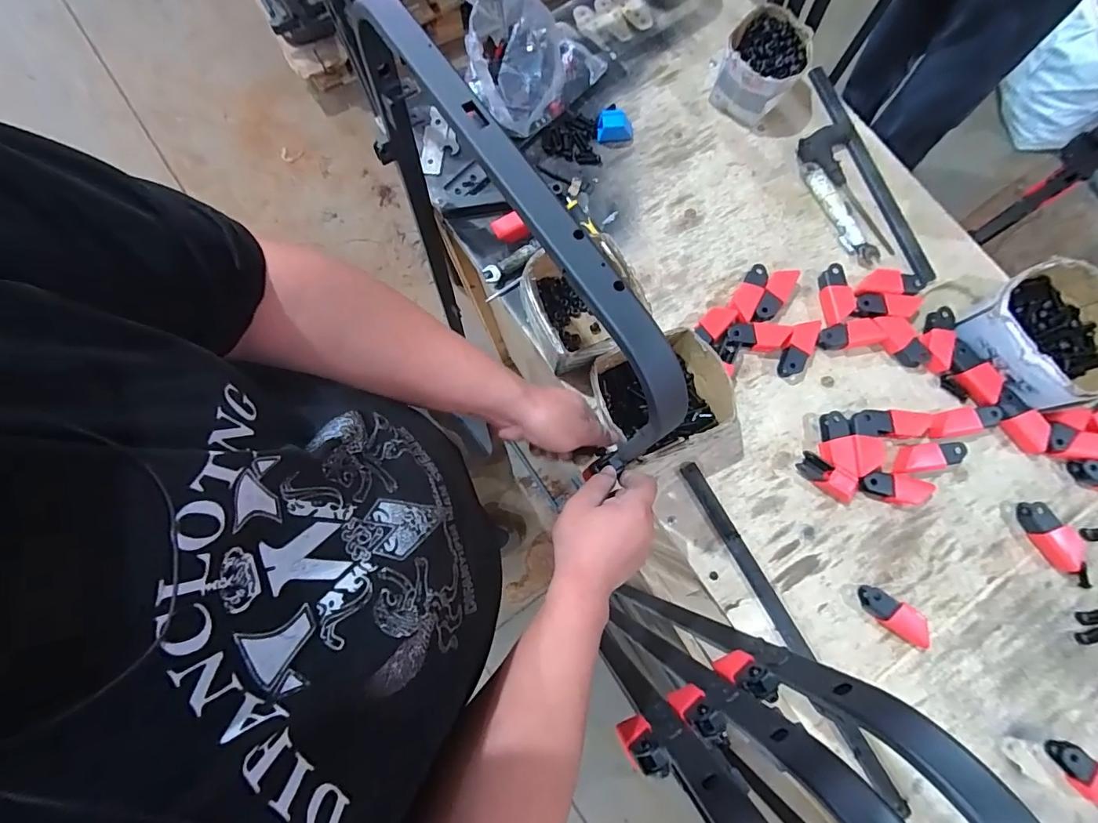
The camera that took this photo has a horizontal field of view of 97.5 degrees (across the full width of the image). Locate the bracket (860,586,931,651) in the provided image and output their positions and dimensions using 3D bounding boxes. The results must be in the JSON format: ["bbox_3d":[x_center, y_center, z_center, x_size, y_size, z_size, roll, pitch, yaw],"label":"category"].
[{"bbox_3d":[0.428,0.253,0.592,0.087,0.031,0.034,34,79,6],"label":"bracket"}]

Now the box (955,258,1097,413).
[{"bbox_3d":[0.668,-0.101,0.652,0.169,0.083,0.177,-28,80,-7],"label":"box"}]

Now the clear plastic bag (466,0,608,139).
[{"bbox_3d":[-0.024,-0.547,0.706,0.214,0.111,0.230,-17,79,-5],"label":"clear plastic bag"}]

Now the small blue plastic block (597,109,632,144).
[{"bbox_3d":[0.100,-0.432,0.730,0.051,0.034,0.033,-1,78,-1],"label":"small blue plastic block"}]

